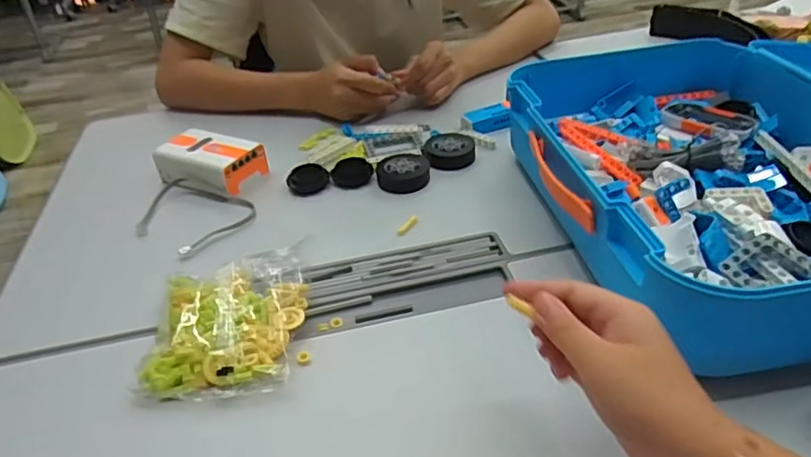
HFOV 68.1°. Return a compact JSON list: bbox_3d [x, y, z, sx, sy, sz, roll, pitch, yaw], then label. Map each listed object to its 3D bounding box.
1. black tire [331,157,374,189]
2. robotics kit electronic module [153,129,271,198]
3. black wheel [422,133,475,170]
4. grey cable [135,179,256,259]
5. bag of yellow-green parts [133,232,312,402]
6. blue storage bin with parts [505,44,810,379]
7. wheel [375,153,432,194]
[{"bbox_3d":[-0.062,-0.064,0.691,0.047,0.017,0.040,-11,36,-9],"label":"black tire"},{"bbox_3d":[-0.228,-0.080,0.700,0.115,0.041,0.076,11,39,20],"label":"robotics kit electronic module"},{"bbox_3d":[0.052,-0.092,0.708,0.059,0.022,0.059,-3,36,2],"label":"black wheel"},{"bbox_3d":[-0.239,-0.015,0.654,0.130,0.014,0.098,20,43,31],"label":"grey cable"},{"bbox_3d":[-0.142,0.069,0.481,0.117,0.037,0.134,-4,36,1],"label":"bag of yellow-green parts"},{"bbox_3d":[0.275,-0.049,0.547,0.289,0.085,0.411,-8,36,-5],"label":"blue storage bin with parts"},{"bbox_3d":[-0.002,-0.064,0.683,0.060,0.023,0.060,-3,36,2],"label":"wheel"}]

